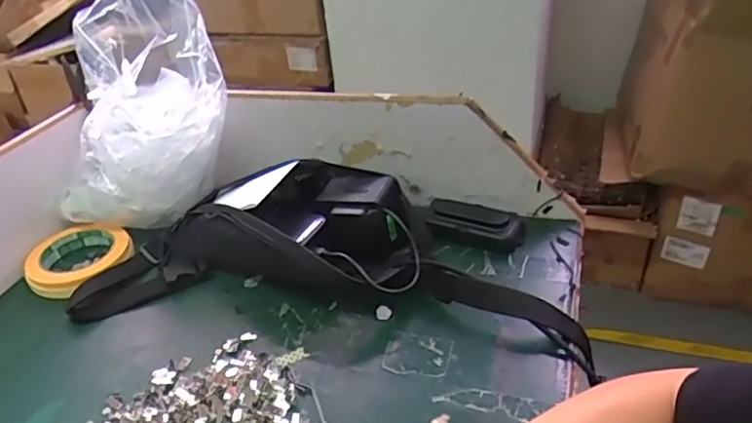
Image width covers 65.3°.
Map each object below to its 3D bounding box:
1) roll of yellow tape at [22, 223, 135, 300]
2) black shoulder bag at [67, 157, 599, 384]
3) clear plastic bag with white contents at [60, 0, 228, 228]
[{"bbox_3d":[-0.331,0.047,0.652,0.108,0.022,0.108,-4,34,2],"label":"roll of yellow tape"},{"bbox_3d":[-0.054,0.030,0.576,0.494,0.082,0.177,3,35,12],"label":"black shoulder bag"},{"bbox_3d":[-0.264,-0.104,0.643,0.197,0.257,0.112,-1,34,7],"label":"clear plastic bag with white contents"}]

